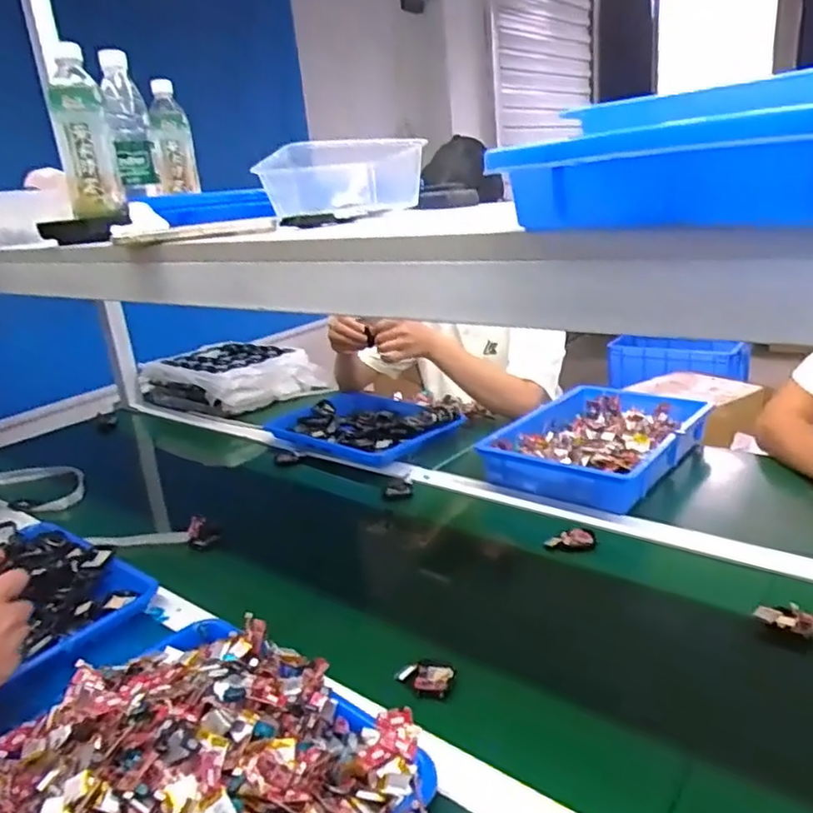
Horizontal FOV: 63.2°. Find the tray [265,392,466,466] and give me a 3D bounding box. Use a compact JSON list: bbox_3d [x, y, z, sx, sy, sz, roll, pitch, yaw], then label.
[{"bbox_3d":[-0.083,0.027,1.246,0.340,0.044,0.241,12,26,43],"label":"tray"}]

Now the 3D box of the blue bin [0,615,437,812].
[{"bbox_3d":[-0.166,0.271,0.512,0.263,0.072,0.331,-23,25,-39],"label":"blue bin"}]

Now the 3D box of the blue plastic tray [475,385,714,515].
[{"bbox_3d":[0.309,0.050,1.066,0.250,0.054,0.364,9,24,38],"label":"blue plastic tray"}]

